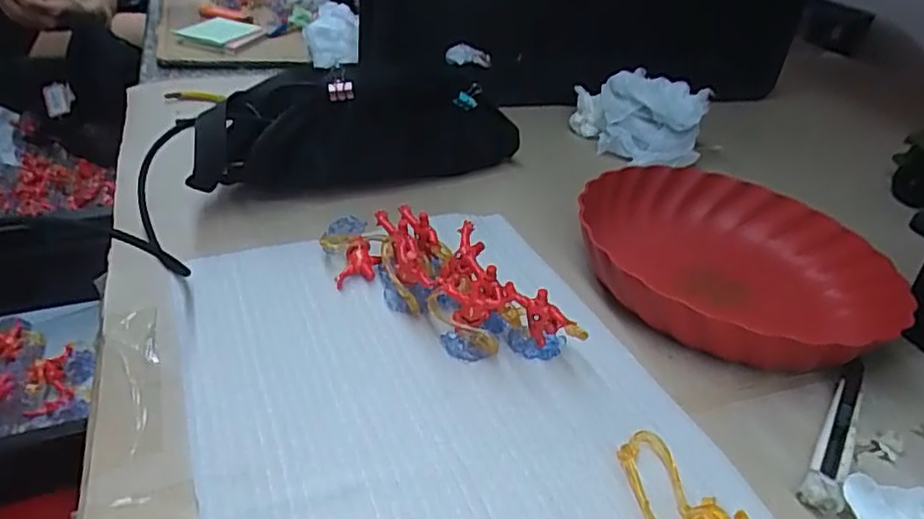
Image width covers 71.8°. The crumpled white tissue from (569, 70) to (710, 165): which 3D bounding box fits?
[{"bbox_3d":[0.203,-0.164,0.737,0.144,0.085,0.104,9,35,3],"label":"crumpled white tissue"}]

